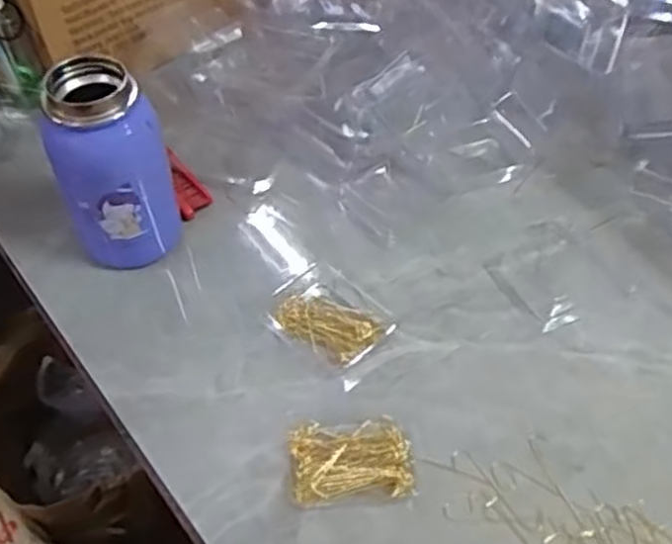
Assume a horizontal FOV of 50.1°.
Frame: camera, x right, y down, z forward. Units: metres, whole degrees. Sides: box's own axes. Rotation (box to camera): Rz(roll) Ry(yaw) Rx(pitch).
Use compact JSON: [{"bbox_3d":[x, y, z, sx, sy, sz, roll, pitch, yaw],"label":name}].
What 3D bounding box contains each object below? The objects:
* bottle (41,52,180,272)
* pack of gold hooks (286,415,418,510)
[{"bbox_3d":[-0.152,-0.070,0.494,0.070,0.138,0.063,-14,52,-11],"label":"bottle"},{"bbox_3d":[0.009,0.113,0.431,0.073,0.012,0.049,-3,52,-3],"label":"pack of gold hooks"}]

